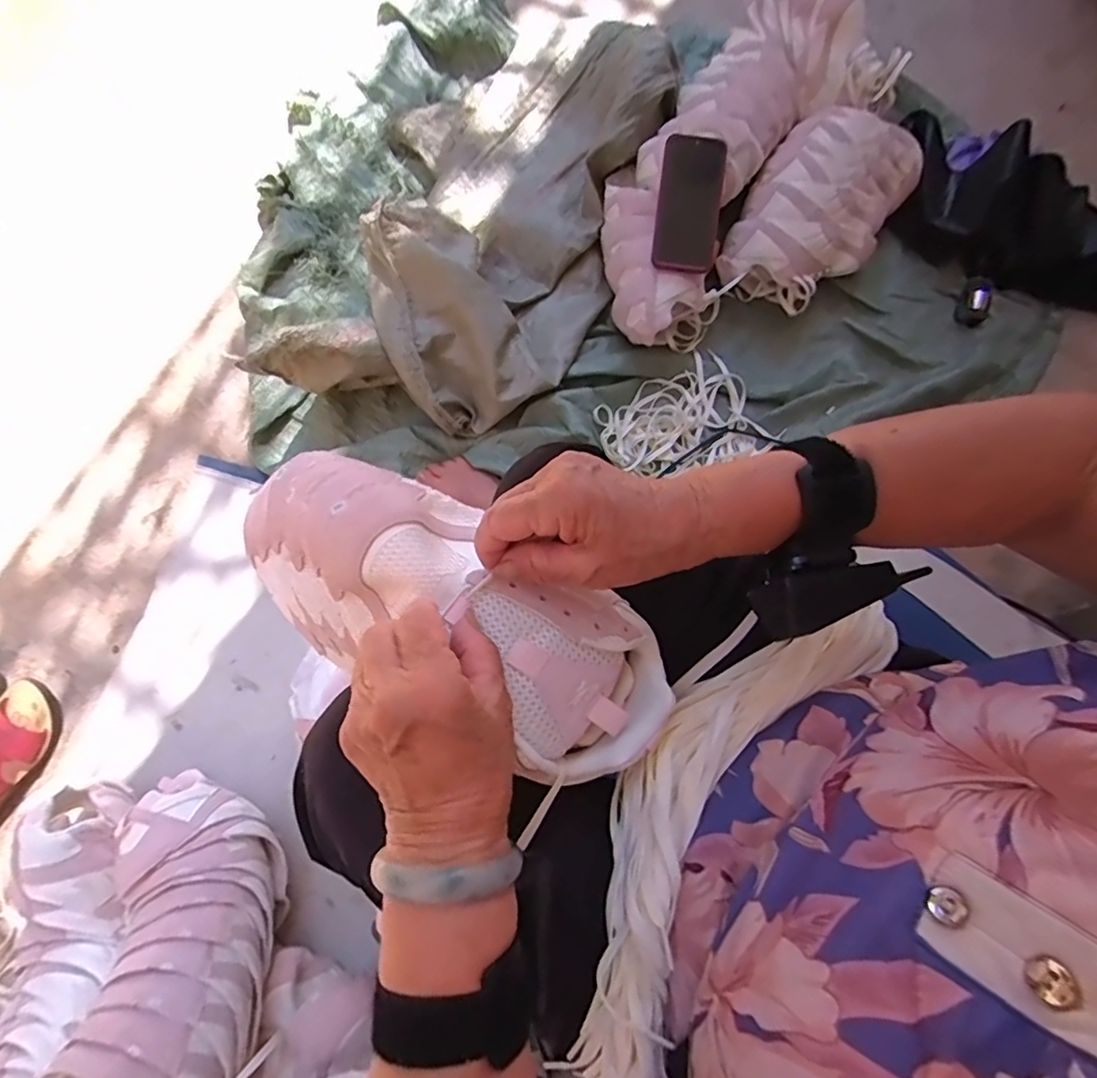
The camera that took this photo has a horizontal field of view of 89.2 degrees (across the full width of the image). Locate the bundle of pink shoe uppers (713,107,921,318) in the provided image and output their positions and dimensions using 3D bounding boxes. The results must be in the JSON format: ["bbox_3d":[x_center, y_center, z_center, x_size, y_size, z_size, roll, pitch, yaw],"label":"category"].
[{"bbox_3d":[0.409,-0.497,0.849,0.200,0.121,0.341,35,80,5],"label":"bundle of pink shoe uppers"}]

